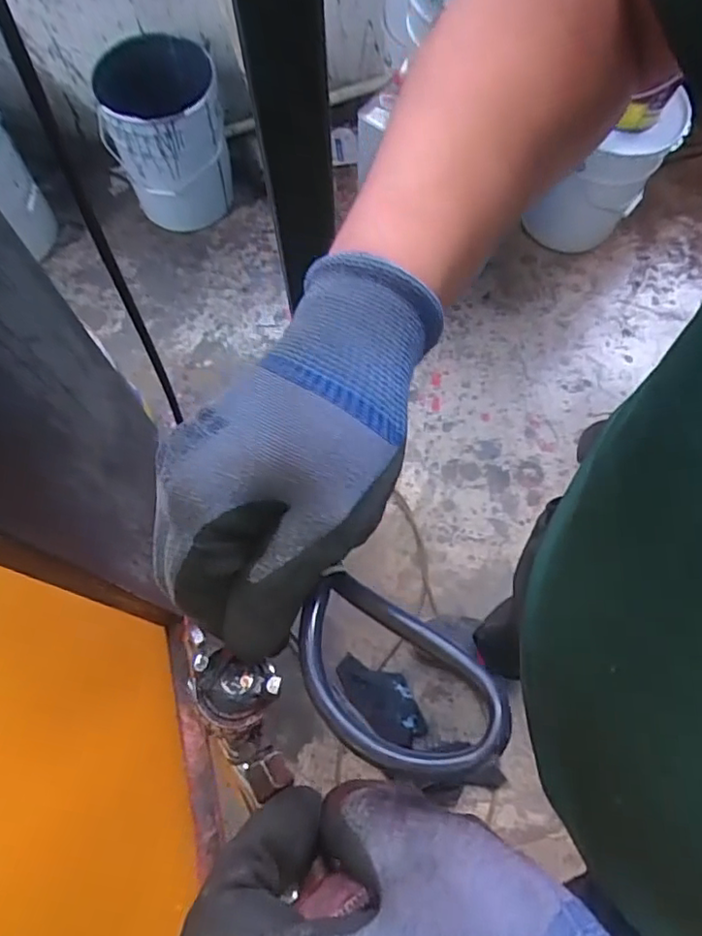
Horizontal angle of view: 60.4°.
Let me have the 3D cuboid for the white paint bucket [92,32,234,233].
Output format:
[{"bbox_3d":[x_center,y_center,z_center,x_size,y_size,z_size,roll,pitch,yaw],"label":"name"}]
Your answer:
[{"bbox_3d":[-0.489,-0.901,1.619,0.303,0.397,0.310,0,72,1],"label":"white paint bucket"}]

